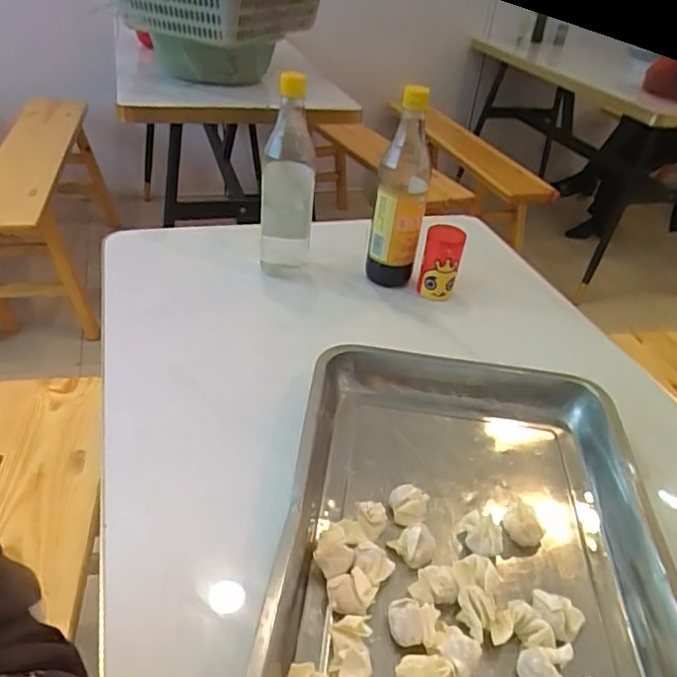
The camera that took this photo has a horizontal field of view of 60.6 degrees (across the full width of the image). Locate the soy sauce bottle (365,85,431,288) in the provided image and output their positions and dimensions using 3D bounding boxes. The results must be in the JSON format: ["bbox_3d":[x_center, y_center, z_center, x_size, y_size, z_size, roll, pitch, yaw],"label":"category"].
[{"bbox_3d":[0.074,-0.164,0.684,0.061,0.234,0.051,5,37,-2],"label":"soy sauce bottle"}]

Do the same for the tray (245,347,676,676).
[{"bbox_3d":[0.110,0.156,0.446,0.306,0.059,0.362,10,37,4],"label":"tray"}]

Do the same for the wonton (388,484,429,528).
[{"bbox_3d":[0.058,0.136,0.475,0.030,0.022,0.027,10,37,5],"label":"wonton"}]

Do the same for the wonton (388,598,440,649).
[{"bbox_3d":[0.051,0.193,0.395,0.033,0.016,0.026,12,37,7],"label":"wonton"}]

